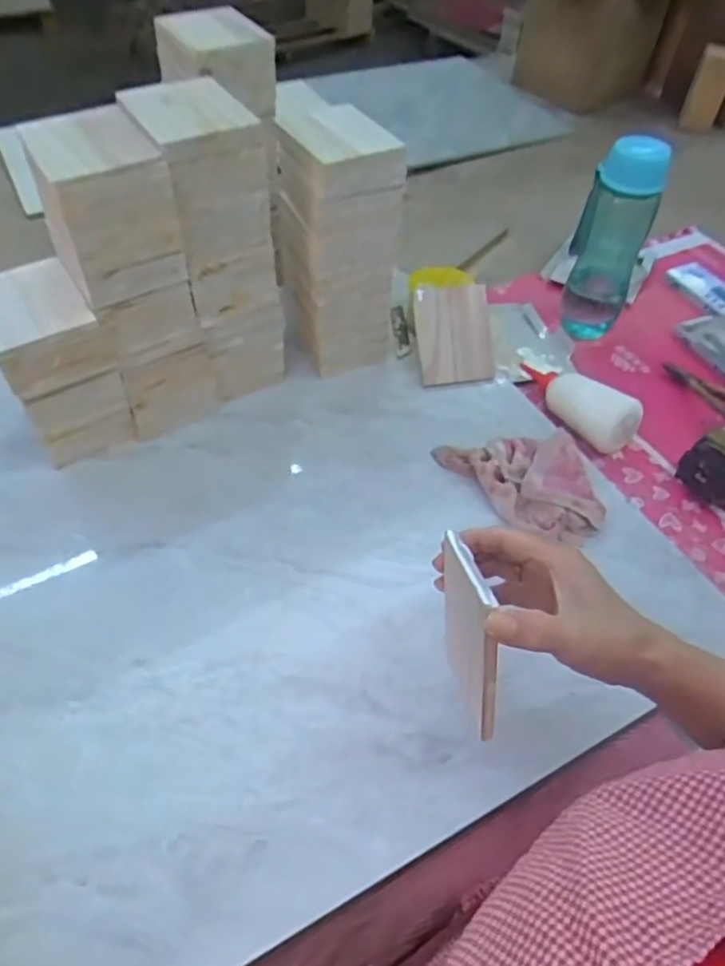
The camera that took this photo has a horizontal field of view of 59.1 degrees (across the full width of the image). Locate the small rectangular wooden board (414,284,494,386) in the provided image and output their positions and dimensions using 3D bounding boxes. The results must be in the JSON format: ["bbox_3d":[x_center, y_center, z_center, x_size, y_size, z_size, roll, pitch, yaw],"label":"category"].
[{"bbox_3d":[0.110,-0.175,0.755,0.100,0.111,0.012,-8,18,-20],"label":"small rectangular wooden board"}]

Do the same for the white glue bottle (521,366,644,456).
[{"bbox_3d":[0.242,-0.100,0.726,0.048,0.050,0.153,-27,57,-22],"label":"white glue bottle"}]

